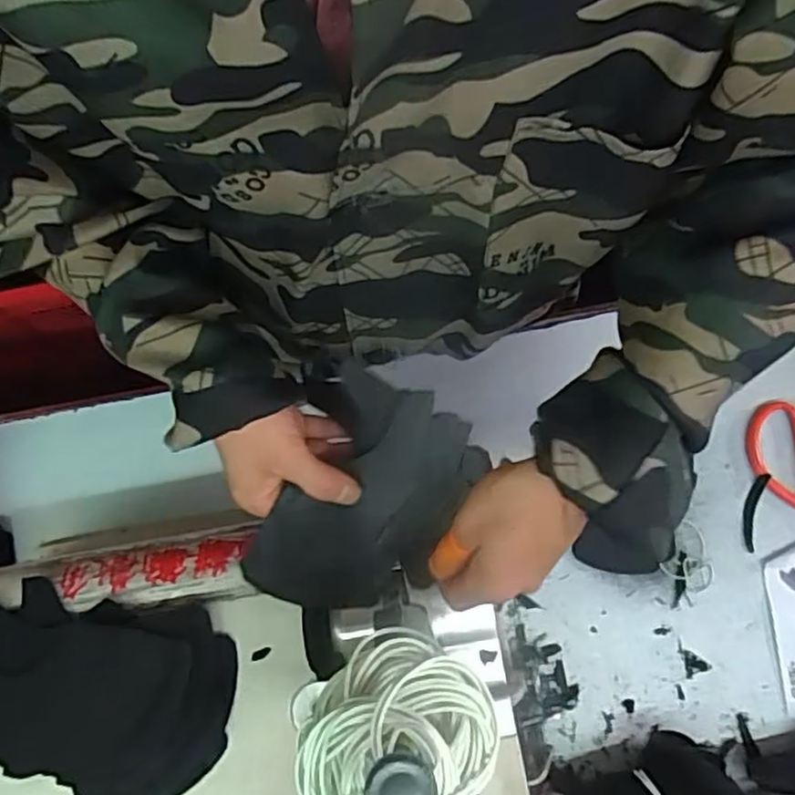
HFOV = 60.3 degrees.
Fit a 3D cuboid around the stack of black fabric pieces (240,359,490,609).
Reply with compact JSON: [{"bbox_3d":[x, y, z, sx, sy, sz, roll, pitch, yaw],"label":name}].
[{"bbox_3d":[-0.019,0.065,0.433,0.114,0.041,0.145,20,80,3],"label":"stack of black fabric pieces"}]

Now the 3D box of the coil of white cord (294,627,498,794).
[{"bbox_3d":[-0.002,0.125,0.244,0.071,0.034,0.061,-43,82,-9],"label":"coil of white cord"}]

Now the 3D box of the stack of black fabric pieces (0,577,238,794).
[{"bbox_3d":[-0.189,0.183,0.416,0.166,0.029,0.118,8,80,1],"label":"stack of black fabric pieces"}]

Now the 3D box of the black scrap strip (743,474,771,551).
[{"bbox_3d":[0.309,0.099,0.592,0.012,0.011,0.067,14,80,2],"label":"black scrap strip"}]

